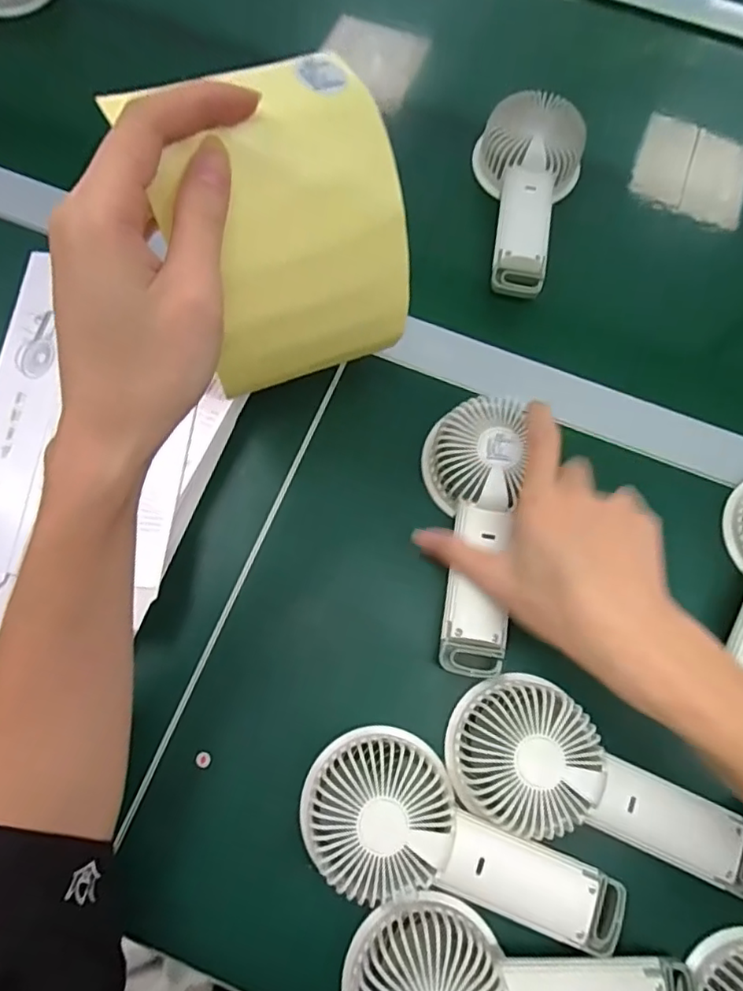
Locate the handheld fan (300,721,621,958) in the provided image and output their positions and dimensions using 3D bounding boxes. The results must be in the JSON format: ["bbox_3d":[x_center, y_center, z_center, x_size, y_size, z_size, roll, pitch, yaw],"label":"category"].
[{"bbox_3d":[0.049,0.200,0.318,0.183,0.032,0.079,25,75,6],"label":"handheld fan"}]

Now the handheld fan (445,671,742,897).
[{"bbox_3d":[0.138,0.172,0.331,0.186,0.035,0.079,25,75,6],"label":"handheld fan"}]

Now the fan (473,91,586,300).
[{"bbox_3d":[0.117,-0.238,0.453,0.082,0.056,0.155,16,74,4],"label":"fan"}]

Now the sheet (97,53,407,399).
[{"bbox_3d":[-0.038,-0.120,0.277,0.106,0.136,0.023,-23,37,-12],"label":"sheet"}]

